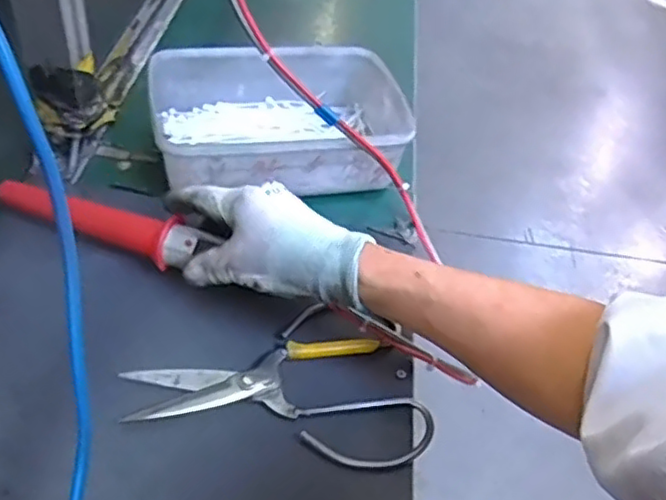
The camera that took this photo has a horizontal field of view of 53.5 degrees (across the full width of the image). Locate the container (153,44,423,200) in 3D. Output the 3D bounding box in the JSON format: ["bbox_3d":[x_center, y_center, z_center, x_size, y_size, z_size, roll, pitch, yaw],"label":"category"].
[{"bbox_3d":[-0.046,-0.121,0.614,0.227,0.063,0.163,-7,48,-16],"label":"container"}]

